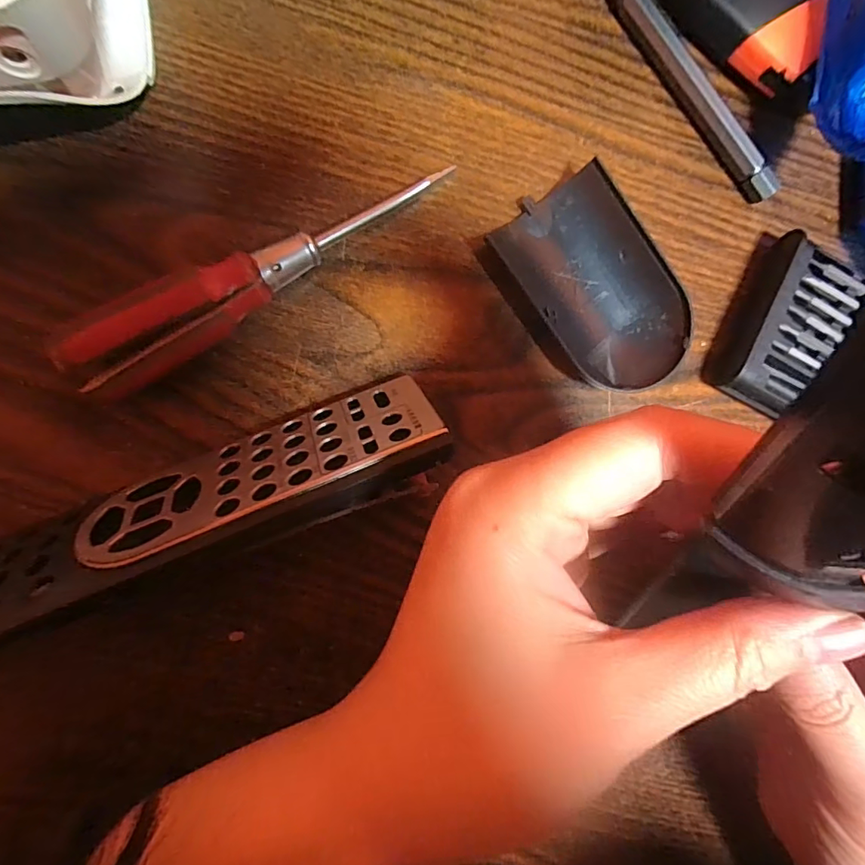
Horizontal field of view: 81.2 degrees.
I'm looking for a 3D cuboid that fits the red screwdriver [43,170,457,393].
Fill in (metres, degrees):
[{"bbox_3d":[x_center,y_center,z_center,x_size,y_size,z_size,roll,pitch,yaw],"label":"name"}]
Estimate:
[{"bbox_3d":[-0.049,-0.056,0.167,0.141,0.020,0.020,-36,95,-13],"label":"red screwdriver"}]

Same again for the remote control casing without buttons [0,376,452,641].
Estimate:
[{"bbox_3d":[-0.088,0.027,0.150,0.193,0.055,0.008,-23,127,-8],"label":"remote control casing without buttons"}]

